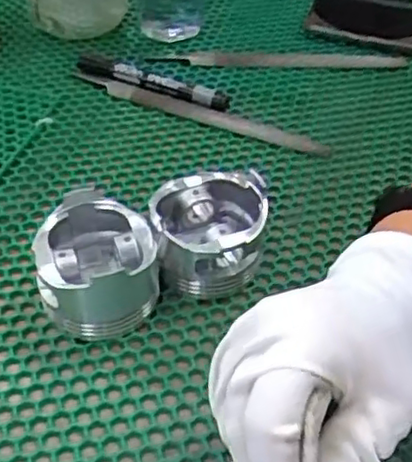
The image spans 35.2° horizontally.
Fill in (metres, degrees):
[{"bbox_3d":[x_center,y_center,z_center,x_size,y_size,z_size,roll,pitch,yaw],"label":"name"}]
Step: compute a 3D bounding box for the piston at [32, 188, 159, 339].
[{"bbox_3d":[-0.064,0.019,0.397,0.072,0.053,0.084,4,45,2],"label":"piston"}]

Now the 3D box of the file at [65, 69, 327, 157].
[{"bbox_3d":[-0.010,-0.104,0.551,0.235,0.009,0.018,18,47,15],"label":"file"}]

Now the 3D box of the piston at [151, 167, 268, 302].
[{"bbox_3d":[0.002,0.002,0.420,0.070,0.050,0.071,0,45,-2],"label":"piston"}]

